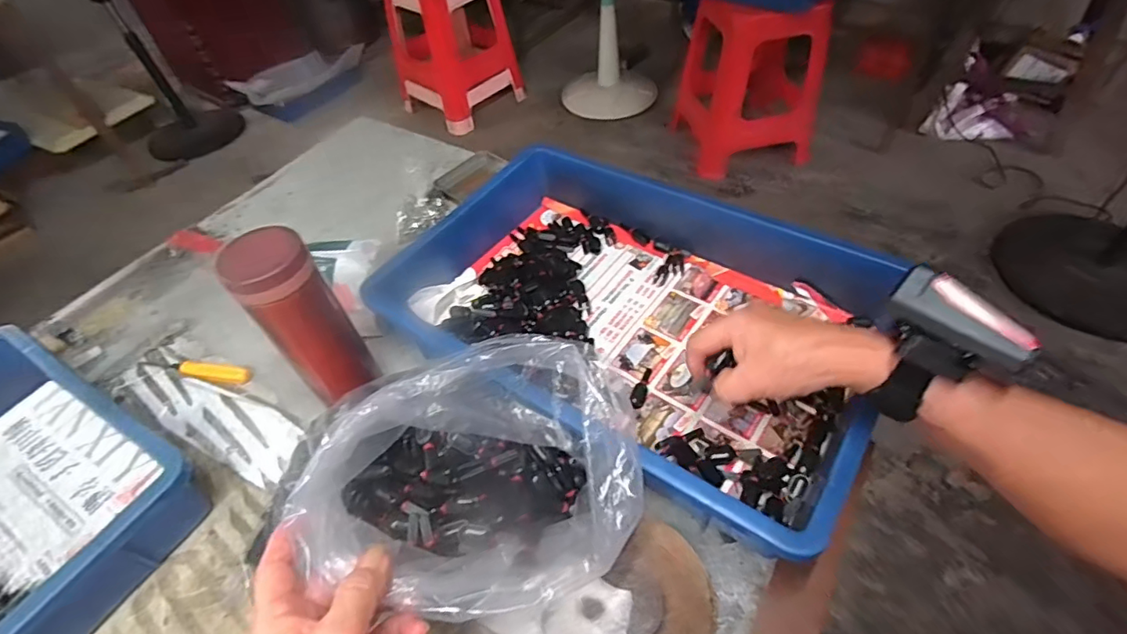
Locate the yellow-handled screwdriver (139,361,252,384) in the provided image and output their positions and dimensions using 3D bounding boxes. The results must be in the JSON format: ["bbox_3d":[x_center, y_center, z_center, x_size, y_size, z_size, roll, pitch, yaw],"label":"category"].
[{"bbox_3d":[-0.378,0.052,0.540,0.128,0.015,0.020,8,51,11],"label":"yellow-handled screwdriver"}]

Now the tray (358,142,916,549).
[{"bbox_3d":[0.056,-0.012,0.507,0.435,0.087,0.279,28,58,25],"label":"tray"}]

